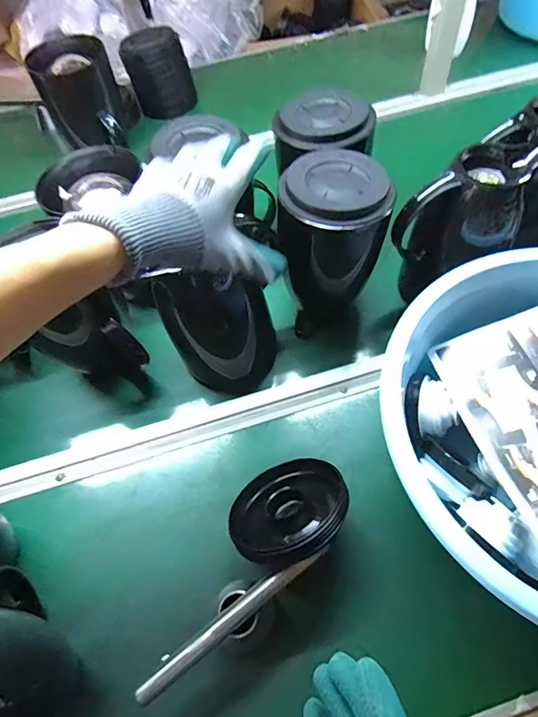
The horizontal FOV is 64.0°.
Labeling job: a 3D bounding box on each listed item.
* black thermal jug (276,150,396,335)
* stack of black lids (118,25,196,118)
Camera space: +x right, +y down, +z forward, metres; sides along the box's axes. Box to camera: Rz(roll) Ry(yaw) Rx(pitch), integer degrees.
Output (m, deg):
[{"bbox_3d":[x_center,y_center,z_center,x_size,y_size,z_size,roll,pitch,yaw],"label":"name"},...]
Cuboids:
[{"bbox_3d":[0.070,-0.141,0.547,0.119,0.196,0.110,-16,61,-5],"label":"black thermal jug"},{"bbox_3d":[-0.225,-0.586,0.894,0.128,0.129,0.143,-12,58,-2],"label":"stack of black lids"}]

